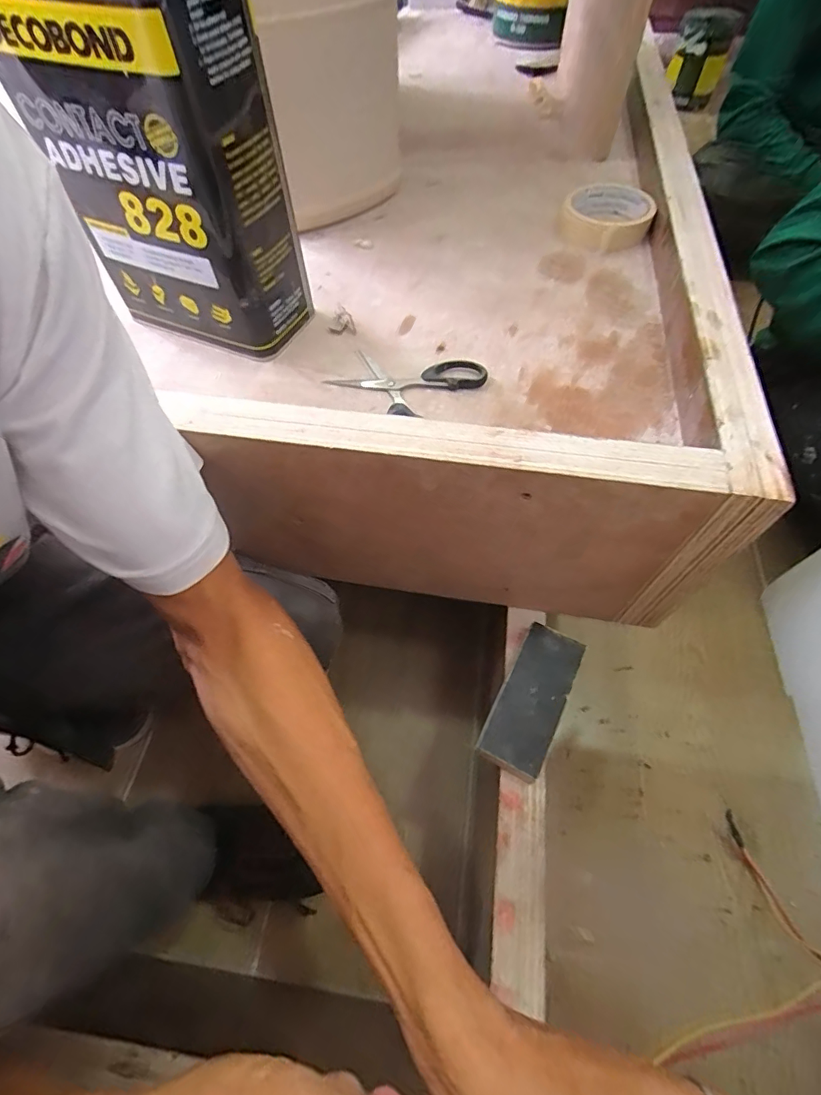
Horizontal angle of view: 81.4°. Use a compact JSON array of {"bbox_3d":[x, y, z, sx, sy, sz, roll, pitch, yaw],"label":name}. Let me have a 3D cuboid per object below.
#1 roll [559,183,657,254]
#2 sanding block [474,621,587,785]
[{"bbox_3d":[0.211,-0.359,0.517,0.092,0.034,0.112,18,61,11],"label":"roll"},{"bbox_3d":[0.104,0.129,0.411,0.052,0.029,0.122,24,62,15],"label":"sanding block"}]

